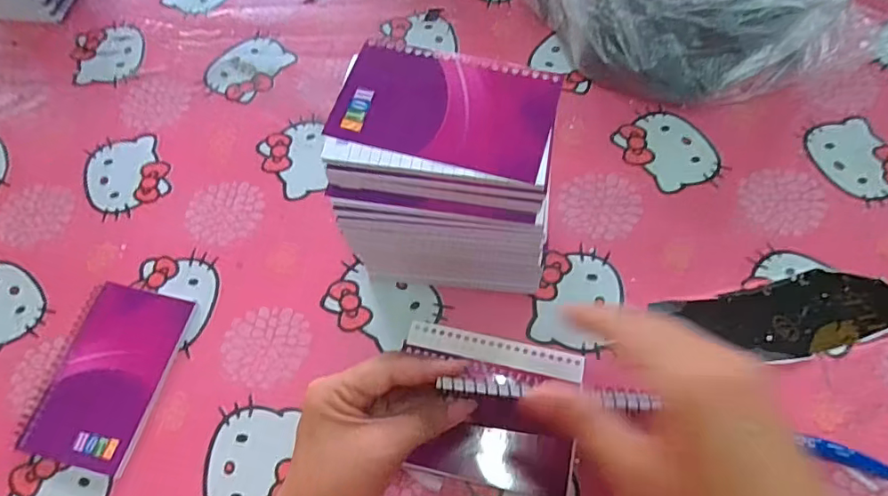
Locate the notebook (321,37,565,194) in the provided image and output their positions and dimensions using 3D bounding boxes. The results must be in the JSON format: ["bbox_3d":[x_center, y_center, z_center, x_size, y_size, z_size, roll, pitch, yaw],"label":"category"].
[{"bbox_3d":[0.000,-0.082,0.322,0.131,0.009,0.086,9,65,8],"label":"notebook"}]

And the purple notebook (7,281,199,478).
[{"bbox_3d":[-0.252,0.092,0.399,0.088,0.010,0.129,11,66,9],"label":"purple notebook"}]

